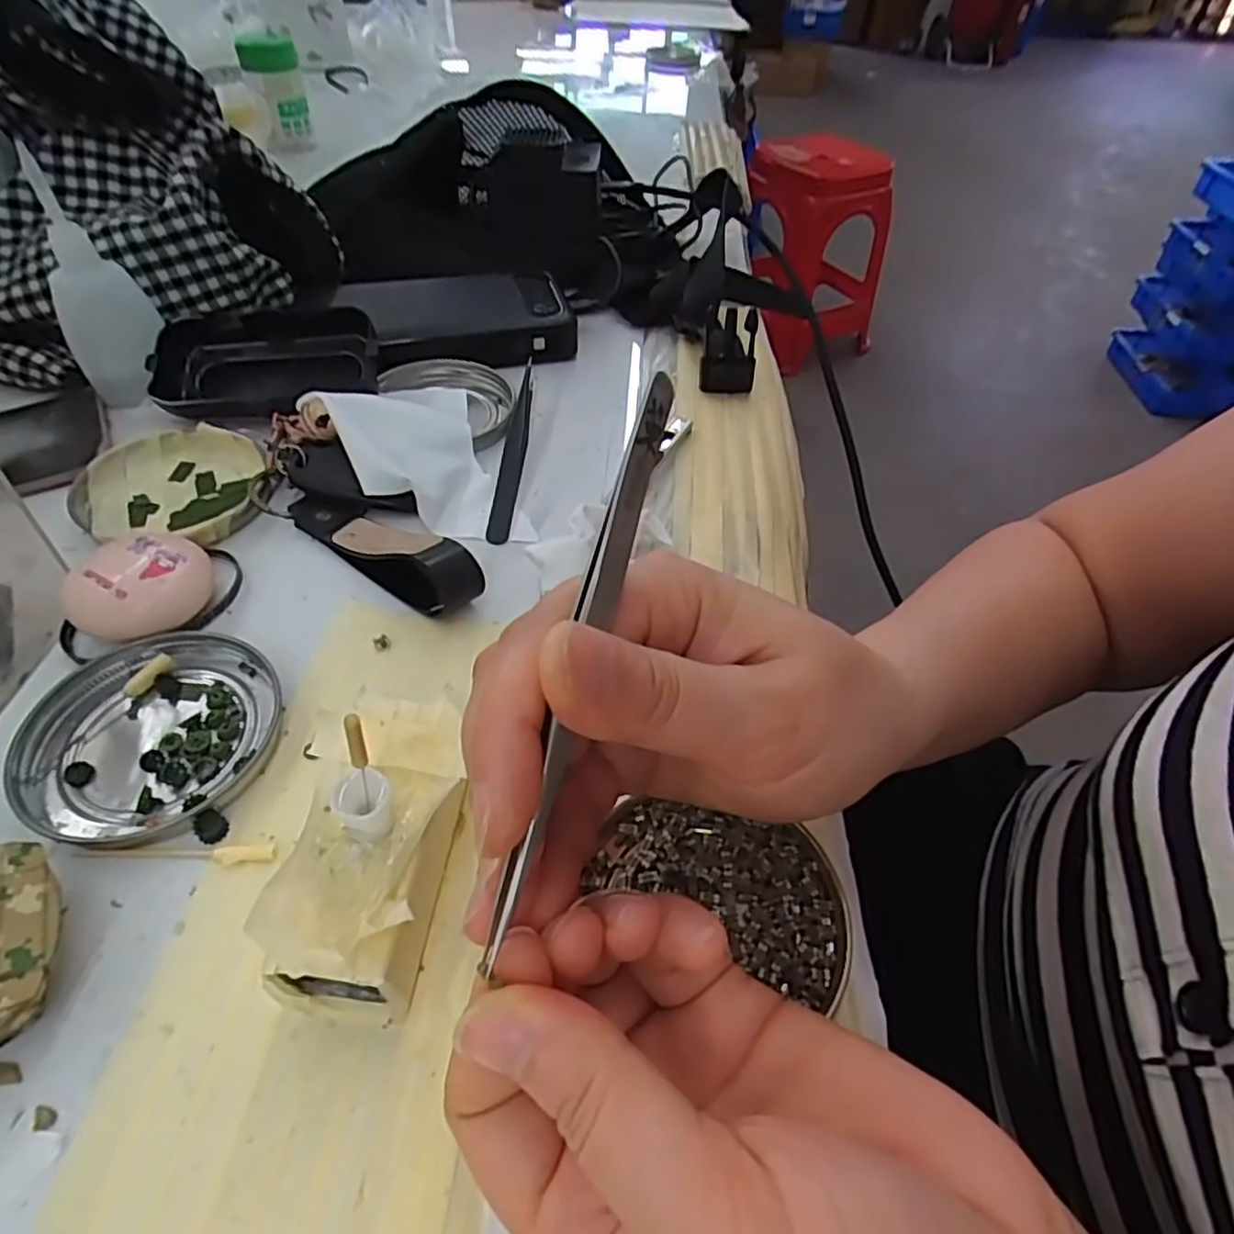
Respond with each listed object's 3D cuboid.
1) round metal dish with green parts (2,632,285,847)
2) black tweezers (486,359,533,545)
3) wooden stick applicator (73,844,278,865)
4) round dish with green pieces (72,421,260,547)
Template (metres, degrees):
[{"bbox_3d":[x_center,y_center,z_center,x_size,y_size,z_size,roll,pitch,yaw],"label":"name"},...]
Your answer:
[{"bbox_3d":[-0.157,0.039,0.233,0.077,0.009,0.075,2,49,-2],"label":"round metal dish with green parts"},{"bbox_3d":[-0.051,-0.093,0.352,0.010,0.015,0.146,4,49,-1],"label":"black tweezers"},{"bbox_3d":[-0.133,0.072,0.208,0.056,0.004,0.006,-2,50,-5],"label":"wooden stick applicator"},{"bbox_3d":[-0.200,-0.060,0.316,0.082,0.013,0.073,7,49,2],"label":"round dish with green pieces"}]

